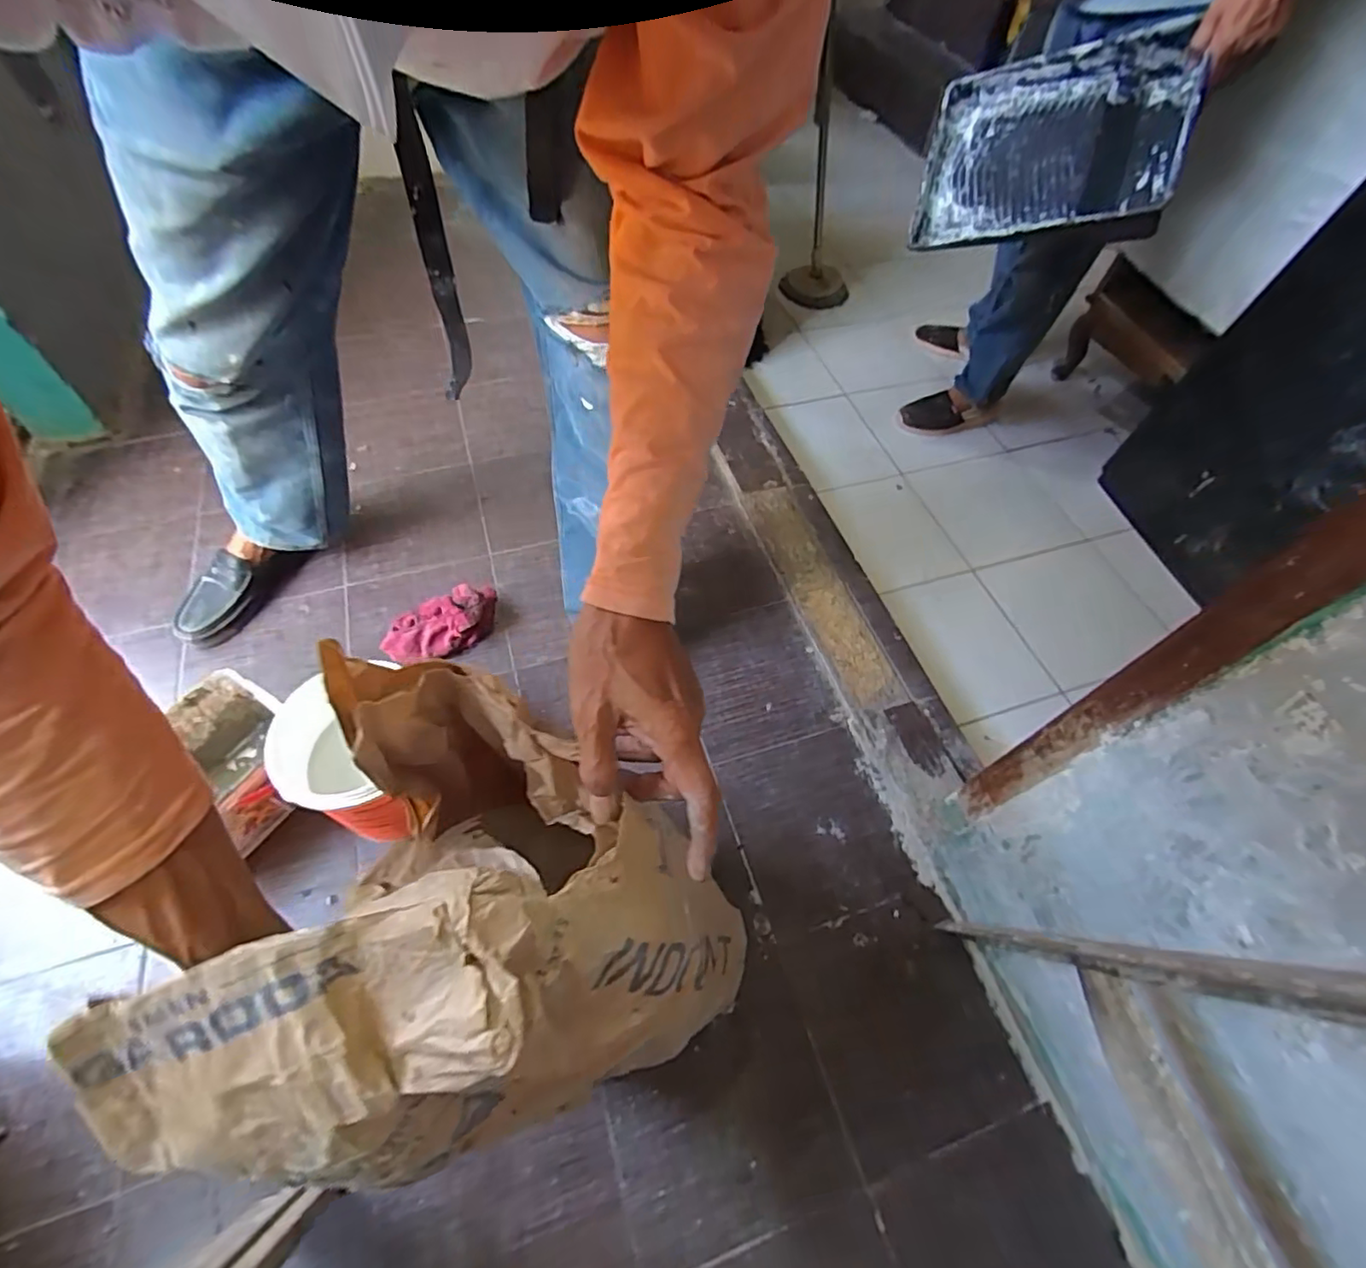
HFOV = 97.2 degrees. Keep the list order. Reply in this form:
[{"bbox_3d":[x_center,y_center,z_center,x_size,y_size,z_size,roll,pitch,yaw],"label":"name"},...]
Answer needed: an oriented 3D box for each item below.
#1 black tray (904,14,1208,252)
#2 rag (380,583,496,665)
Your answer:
[{"bbox_3d":[0.564,-0.767,0.935,0.354,0.041,0.276,12,91,28],"label":"black tray"},{"bbox_3d":[-0.390,-0.025,0.975,0.186,0.084,0.103,-28,63,-17],"label":"rag"}]

